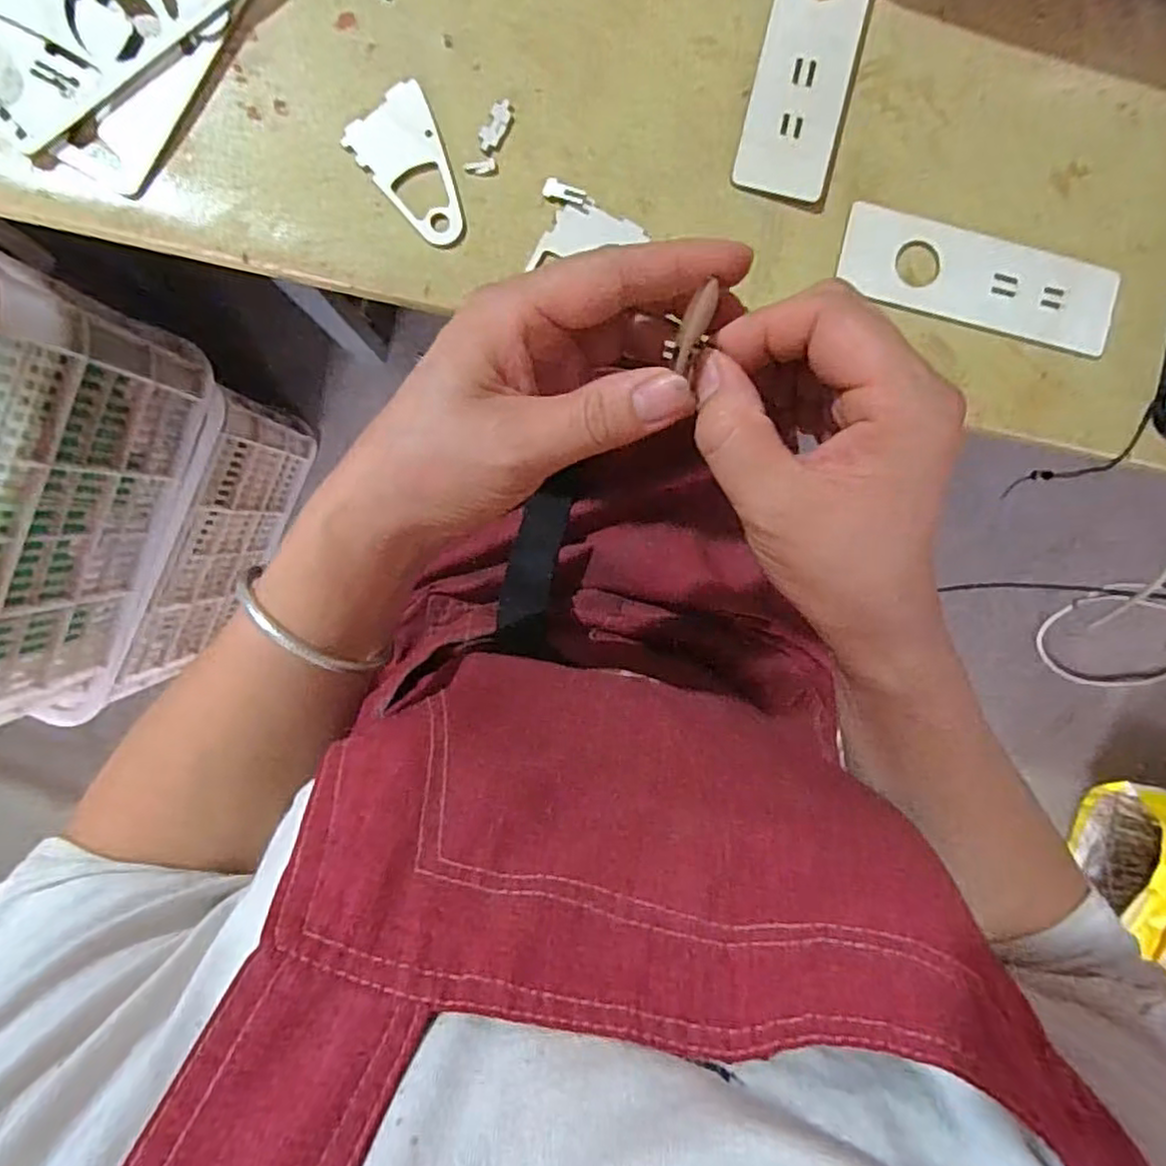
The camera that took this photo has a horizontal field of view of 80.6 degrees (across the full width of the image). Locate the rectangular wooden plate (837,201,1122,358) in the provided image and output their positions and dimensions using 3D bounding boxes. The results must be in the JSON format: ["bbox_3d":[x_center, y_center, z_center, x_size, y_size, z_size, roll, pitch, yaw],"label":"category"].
[{"bbox_3d":[0.203,-0.155,0.351,0.145,0.006,0.042,14,92,-4],"label":"rectangular wooden plate"}]

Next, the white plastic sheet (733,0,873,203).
[{"bbox_3d":[0.114,-0.264,0.338,0.047,0.005,0.144,13,92,-4],"label":"white plastic sheet"}]

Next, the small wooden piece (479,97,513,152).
[{"bbox_3d":[-0.042,-0.221,0.330,0.010,0.004,0.026,27,93,-5],"label":"small wooden piece"}]

